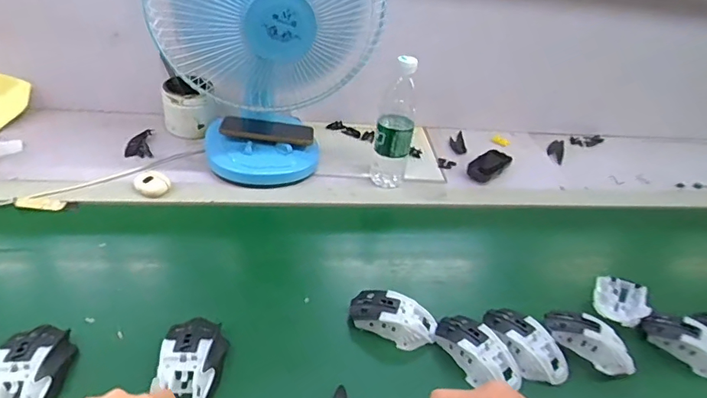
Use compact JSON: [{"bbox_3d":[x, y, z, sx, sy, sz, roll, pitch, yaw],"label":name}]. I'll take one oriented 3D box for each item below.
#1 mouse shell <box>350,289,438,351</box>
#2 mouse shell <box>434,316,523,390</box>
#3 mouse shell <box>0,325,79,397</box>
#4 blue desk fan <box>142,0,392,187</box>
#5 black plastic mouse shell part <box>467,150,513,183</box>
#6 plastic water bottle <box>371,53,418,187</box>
[{"bbox_3d":[0.052,0.153,0.611,0.110,0.037,0.055,14,36,9],"label":"mouse shell"},{"bbox_3d":[0.156,0.191,0.590,0.113,0.040,0.065,32,42,30],"label":"mouse shell"},{"bbox_3d":[-0.338,0.178,0.489,0.062,0.033,0.110,1,36,-9],"label":"mouse shell"},{"bbox_3d":[-0.111,-0.233,0.714,0.291,0.427,0.214,9,36,2],"label":"blue desk fan"},{"bbox_3d":[0.270,-0.067,0.935,0.097,0.033,0.049,-20,44,-32],"label":"black plastic mouse shell part"},{"bbox_3d":[0.074,-0.128,0.807,0.063,0.218,0.059,14,36,8],"label":"plastic water bottle"}]

